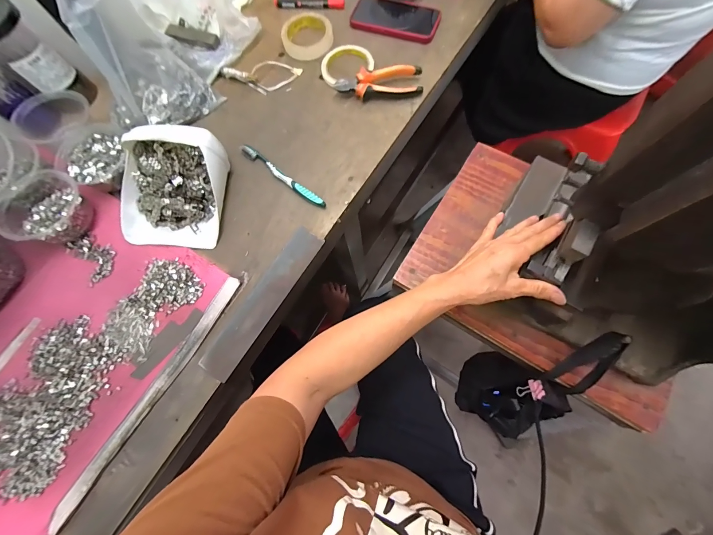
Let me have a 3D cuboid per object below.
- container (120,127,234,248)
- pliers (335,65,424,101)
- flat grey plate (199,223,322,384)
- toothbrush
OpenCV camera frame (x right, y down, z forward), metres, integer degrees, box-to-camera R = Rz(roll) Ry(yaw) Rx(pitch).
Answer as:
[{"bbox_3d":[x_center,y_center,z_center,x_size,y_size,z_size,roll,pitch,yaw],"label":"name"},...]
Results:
[{"bbox_3d":[-0.290,-0.123,0.472,0.155,0.086,0.160,3,73,2],"label":"container"},{"bbox_3d":[0.041,-0.325,0.543,0.149,0.026,0.049,-3,73,-1],"label":"pliers"},{"bbox_3d":[-0.138,0.047,0.457,0.050,0.008,0.246,30,78,17],"label":"flat grey plate"},{"bbox_3d":[-0.125,-0.154,0.512,0.183,0.012,0.018,38,77,10],"label":"toothbrush"}]

